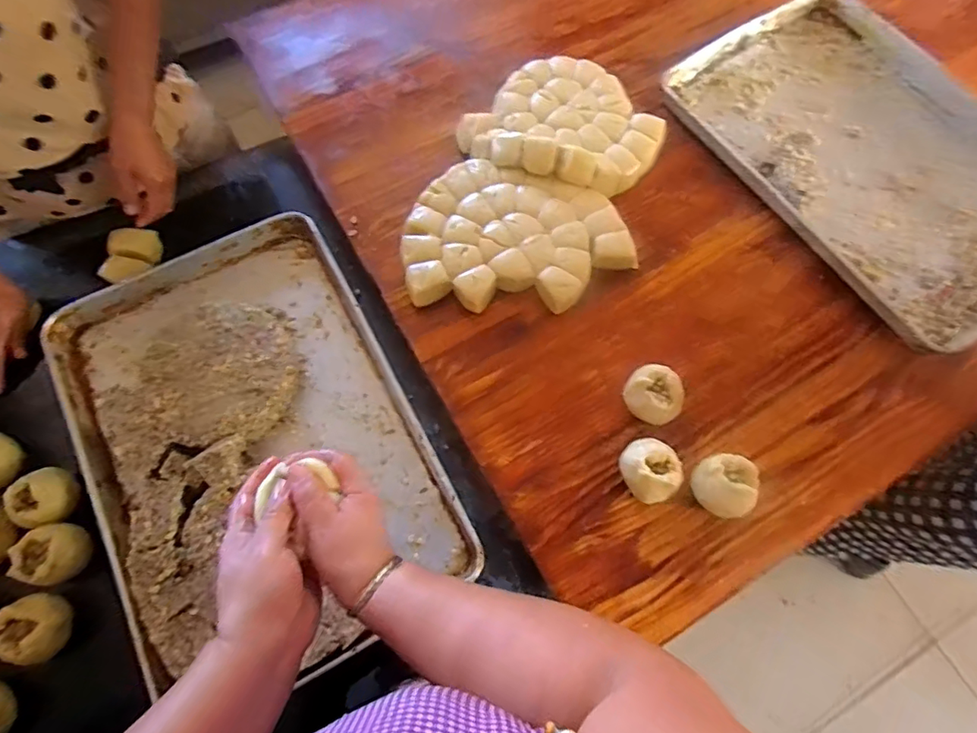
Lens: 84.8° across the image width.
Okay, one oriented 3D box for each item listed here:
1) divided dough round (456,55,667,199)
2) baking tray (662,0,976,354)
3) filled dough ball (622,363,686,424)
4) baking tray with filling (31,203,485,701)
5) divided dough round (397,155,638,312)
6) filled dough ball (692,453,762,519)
[{"bbox_3d":[0.120,-0.377,0.842,0.279,0.064,0.254,0,68,0],"label":"divided dough round"},{"bbox_3d":[0.617,-0.348,0.841,0.451,0.045,0.608,-30,71,-12],"label":"baking tray"},{"bbox_3d":[0.213,0.038,0.695,0.065,0.060,0.075,-36,74,-13],"label":"filled dough ball"},{"bbox_3d":[-0.315,0.087,0.708,0.405,0.071,0.596,-28,71,-11],"label":"baking tray with filling"},{"bbox_3d":[0.041,-0.190,0.778,0.326,0.052,0.229,2,68,0],"label":"divided dough round"},{"bbox_3d":[0.289,0.146,0.652,0.073,0.062,0.072,0,68,0],"label":"filled dough ball"}]

